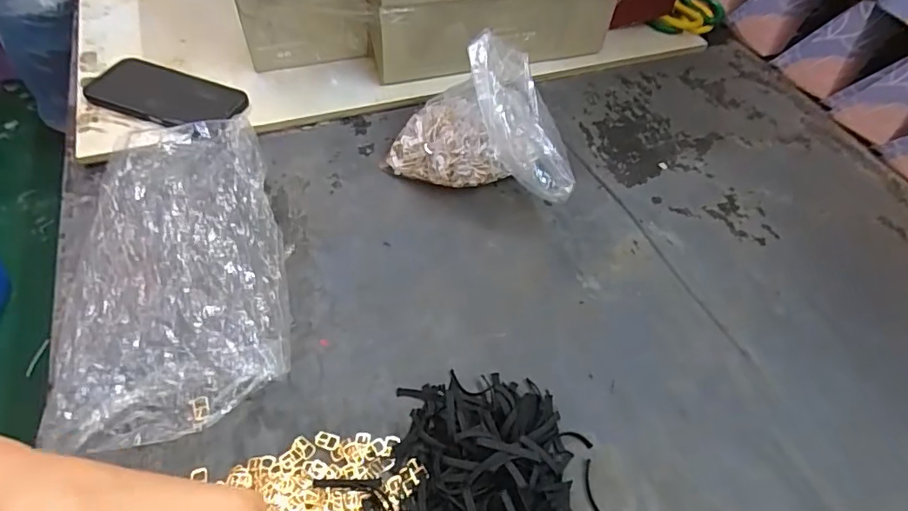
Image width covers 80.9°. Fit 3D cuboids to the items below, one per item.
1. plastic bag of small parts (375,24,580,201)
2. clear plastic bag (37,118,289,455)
[{"bbox_3d":[0.036,-0.126,0.527,0.184,0.142,0.096,27,56,15],"label":"plastic bag of small parts"},{"bbox_3d":[-0.246,0.001,0.455,0.181,0.073,0.320,-10,55,-12],"label":"clear plastic bag"}]

